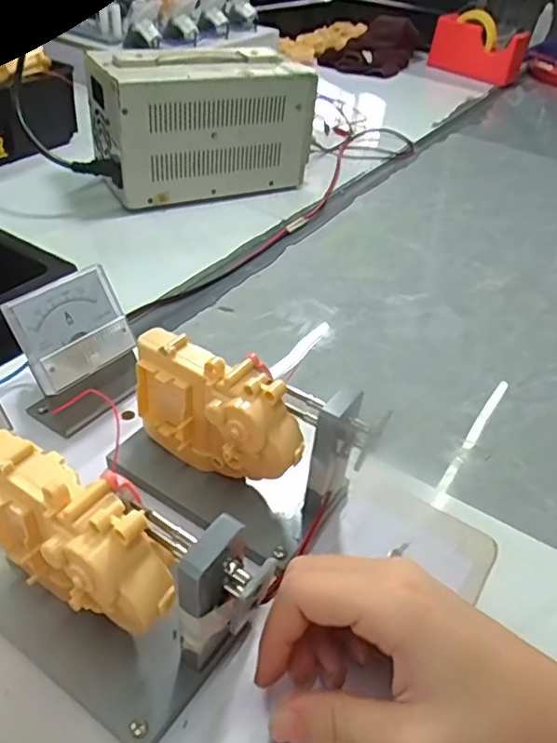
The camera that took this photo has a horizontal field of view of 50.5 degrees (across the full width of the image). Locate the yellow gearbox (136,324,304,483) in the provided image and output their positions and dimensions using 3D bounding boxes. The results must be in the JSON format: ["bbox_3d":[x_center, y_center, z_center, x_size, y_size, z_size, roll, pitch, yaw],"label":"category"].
[{"bbox_3d":[-0.033,0.024,0.304,0.096,0.072,0.030,27,45,23],"label":"yellow gearbox"}]

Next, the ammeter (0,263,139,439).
[{"bbox_3d":[-0.119,-0.013,0.355,0.044,0.077,0.067,32,47,27],"label":"ammeter"}]

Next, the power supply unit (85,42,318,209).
[{"bbox_3d":[-0.095,-0.311,0.752,0.260,0.159,0.112,-19,47,-27],"label":"power supply unit"}]

